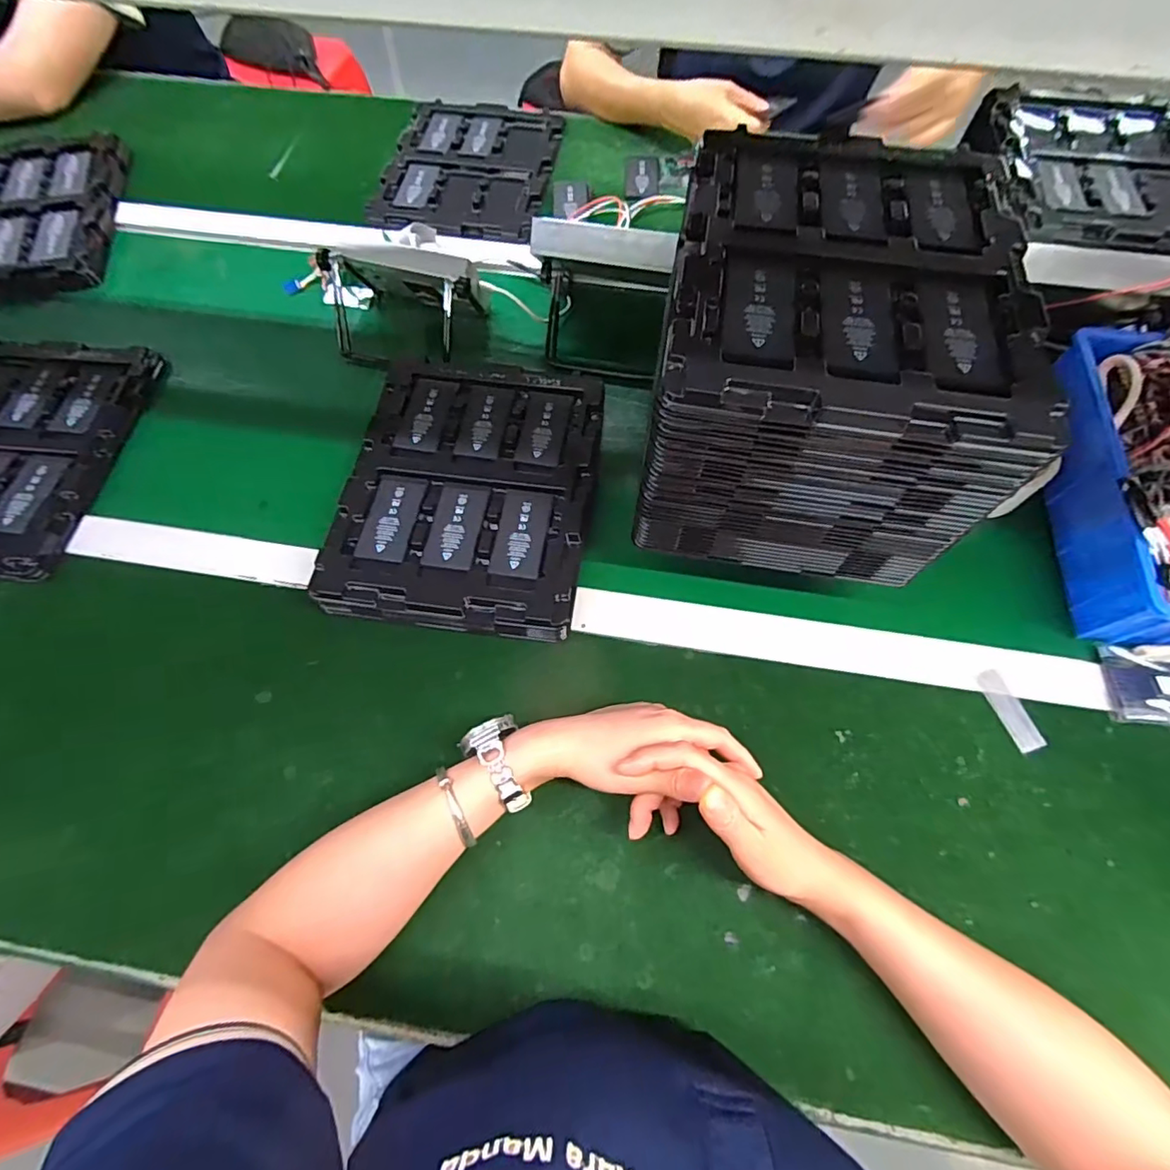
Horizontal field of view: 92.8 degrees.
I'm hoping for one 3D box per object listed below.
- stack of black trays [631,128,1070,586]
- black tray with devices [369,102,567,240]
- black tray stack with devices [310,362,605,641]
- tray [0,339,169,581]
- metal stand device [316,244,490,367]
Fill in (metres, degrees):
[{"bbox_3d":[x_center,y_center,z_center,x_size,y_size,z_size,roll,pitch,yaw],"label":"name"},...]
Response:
[{"bbox_3d":[0.168,-0.166,0.420,0.207,0.165,0.264,9,66,4],"label":"stack of black trays"},{"bbox_3d":[-0.157,-0.573,0.759,0.217,0.015,0.302,7,66,3],"label":"black tray with devices"},{"bbox_3d":[-0.104,-0.090,0.520,0.216,0.040,0.275,7,66,3],"label":"black tray stack with devices"},{"bbox_3d":[-0.575,-0.138,0.551,0.217,0.016,0.276,5,66,2],"label":"tray"},{"bbox_3d":[-0.193,-0.303,0.591,0.156,0.079,0.097,12,66,5],"label":"metal stand device"}]

